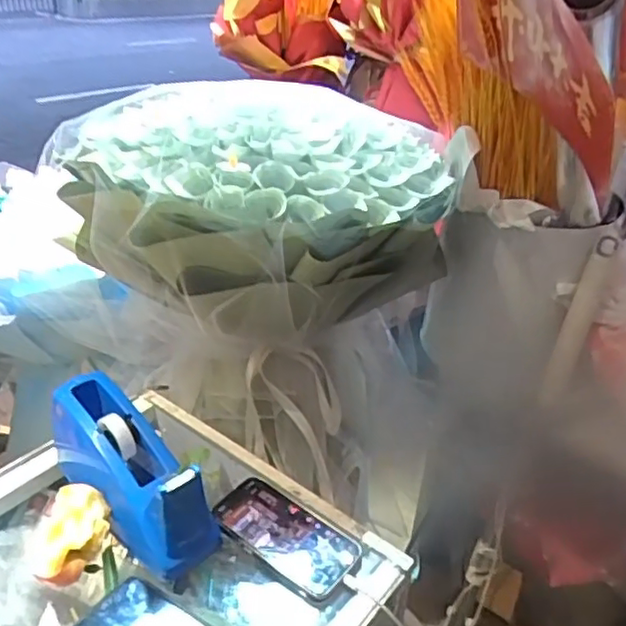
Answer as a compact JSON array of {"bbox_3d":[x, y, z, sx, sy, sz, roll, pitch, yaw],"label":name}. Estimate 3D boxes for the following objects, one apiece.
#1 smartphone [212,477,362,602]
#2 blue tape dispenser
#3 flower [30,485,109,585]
[{"bbox_3d":[-0.027,0.216,0.615,0.148,0.010,0.073,24,38,26],"label":"smartphone"},{"bbox_3d":[-0.186,0.153,0.617,0.221,0.086,0.074,30,41,32],"label":"blue tape dispenser"},{"bbox_3d":[-0.218,0.197,0.564,0.060,0.035,0.083,3,34,-4],"label":"flower"}]

